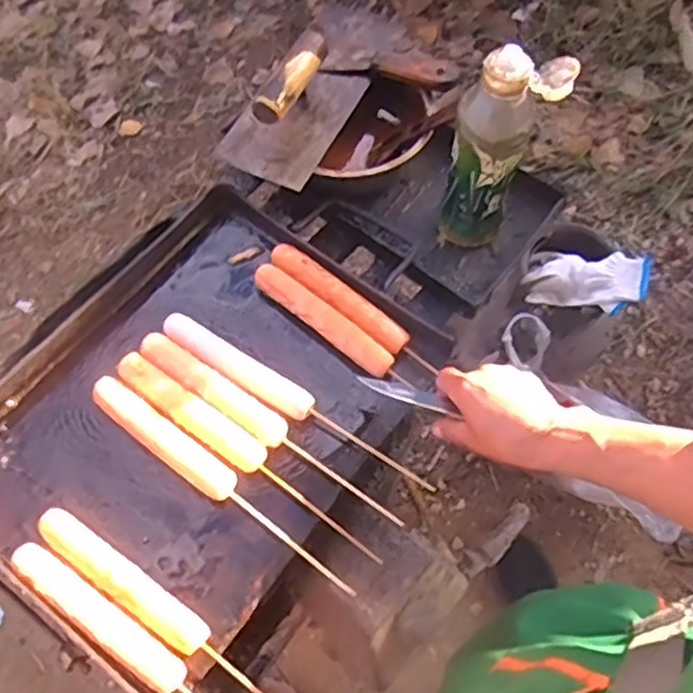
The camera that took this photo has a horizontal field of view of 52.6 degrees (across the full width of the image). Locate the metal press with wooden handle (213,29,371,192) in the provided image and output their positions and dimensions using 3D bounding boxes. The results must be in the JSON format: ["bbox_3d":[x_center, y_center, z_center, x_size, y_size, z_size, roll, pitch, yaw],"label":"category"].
[{"bbox_3d":[-0.051,-0.255,0.718,0.104,0.074,0.165,29,65,12],"label":"metal press with wooden handle"}]

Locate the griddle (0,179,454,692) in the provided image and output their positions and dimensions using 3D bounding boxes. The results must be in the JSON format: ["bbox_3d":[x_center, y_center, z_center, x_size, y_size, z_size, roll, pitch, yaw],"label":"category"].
[{"bbox_3d":[-0.142,0.058,0.648,0.331,0.065,0.396,35,66,15],"label":"griddle"}]

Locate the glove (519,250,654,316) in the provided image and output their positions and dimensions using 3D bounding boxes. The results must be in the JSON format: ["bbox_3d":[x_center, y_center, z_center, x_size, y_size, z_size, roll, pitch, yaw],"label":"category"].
[{"bbox_3d":[0.362,-0.098,1.057,0.181,0.035,0.089,-1,62,23],"label":"glove"}]

